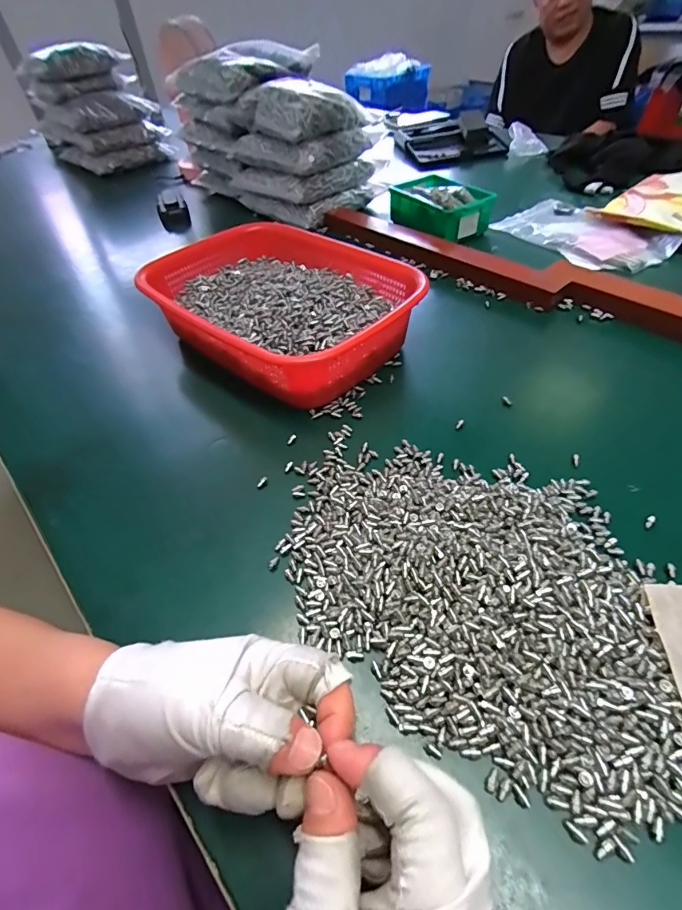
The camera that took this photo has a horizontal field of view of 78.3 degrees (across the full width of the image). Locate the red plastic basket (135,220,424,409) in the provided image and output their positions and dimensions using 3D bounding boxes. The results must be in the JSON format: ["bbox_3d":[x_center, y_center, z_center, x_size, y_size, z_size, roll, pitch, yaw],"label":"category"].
[{"bbox_3d":[-0.061,-0.165,0.463,0.283,0.074,0.217,32,59,28],"label":"red plastic basket"}]

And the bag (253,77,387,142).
[{"bbox_3d":[-0.053,-0.548,0.659,0.124,0.057,0.178,33,60,29],"label":"bag"}]

